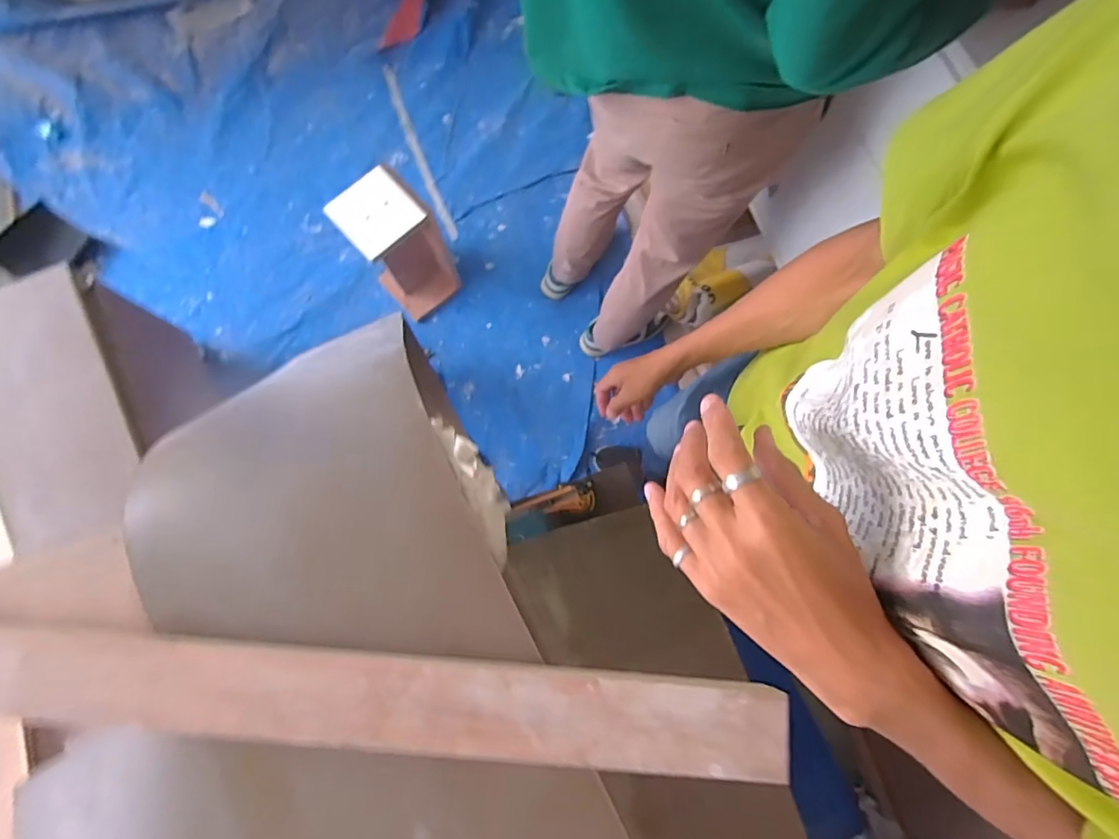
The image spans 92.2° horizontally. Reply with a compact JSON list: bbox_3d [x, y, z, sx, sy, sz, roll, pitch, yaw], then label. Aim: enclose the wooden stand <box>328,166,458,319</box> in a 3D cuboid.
[{"bbox_3d":[-0.393,-0.412,1.361,0.167,0.350,0.194,-43,81,-9],"label":"wooden stand"}]

